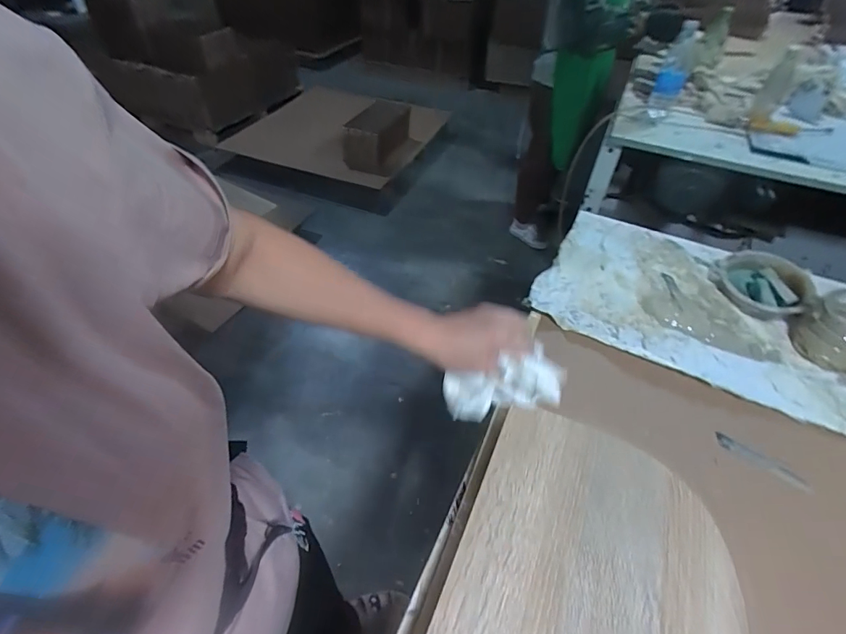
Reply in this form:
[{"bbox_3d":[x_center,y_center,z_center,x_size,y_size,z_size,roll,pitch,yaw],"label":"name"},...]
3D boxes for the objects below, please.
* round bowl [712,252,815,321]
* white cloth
[{"bbox_3d":[0.533,-0.052,0.674,0.129,0.047,0.109,33,53,26],"label":"round bowl"},{"bbox_3d":[0.087,0.081,0.475,0.132,0.062,0.041,-18,44,16],"label":"white cloth"}]

